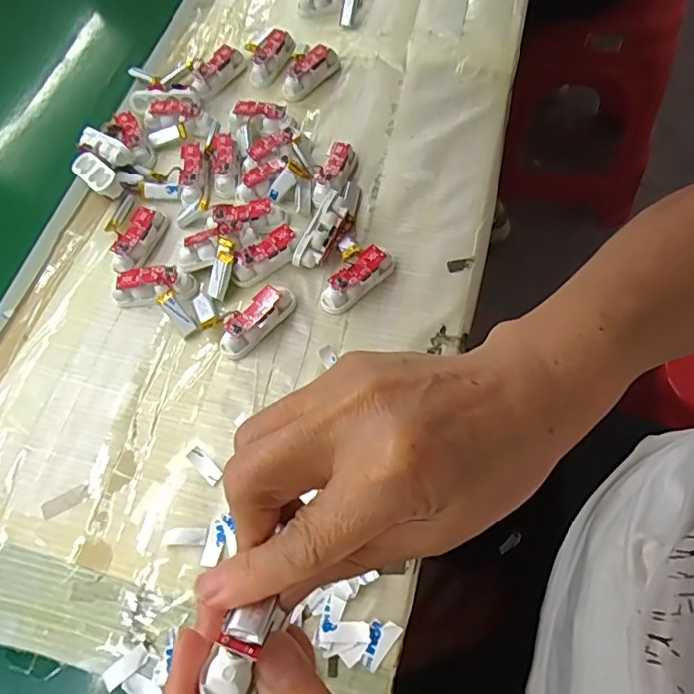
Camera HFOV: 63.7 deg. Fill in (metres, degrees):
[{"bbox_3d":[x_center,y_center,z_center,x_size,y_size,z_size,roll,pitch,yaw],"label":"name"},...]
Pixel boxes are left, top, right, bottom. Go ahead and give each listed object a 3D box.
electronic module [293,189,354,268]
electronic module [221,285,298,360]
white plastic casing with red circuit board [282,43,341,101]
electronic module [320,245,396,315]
[{"bbox_3d":[-0.016,-0.083,0.413,0.020,0.022,0.058,29,83,18],"label":"electronic module"},{"bbox_3d":[-0.062,-0.020,0.387,0.021,0.021,0.062,40,73,22],"label":"electronic module"},{"bbox_3d":[-0.035,-0.249,0.502,0.029,0.023,0.061,32,71,20],"label":"white plastic casing with red circuit board"},{"bbox_3d":[0.008,-0.049,0.396,0.061,0.019,0.018,-41,66,-14],"label":"electronic module"}]

